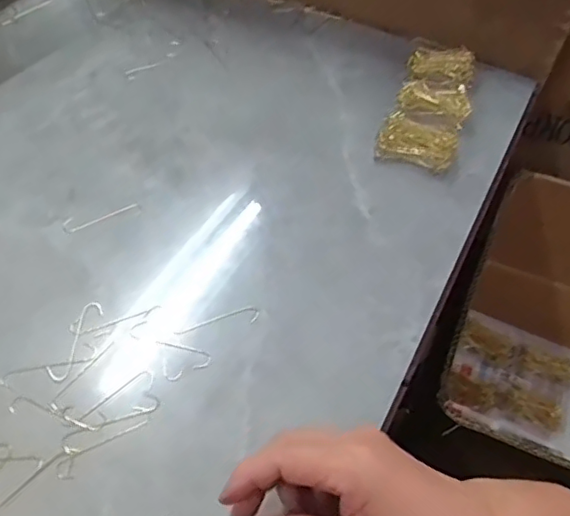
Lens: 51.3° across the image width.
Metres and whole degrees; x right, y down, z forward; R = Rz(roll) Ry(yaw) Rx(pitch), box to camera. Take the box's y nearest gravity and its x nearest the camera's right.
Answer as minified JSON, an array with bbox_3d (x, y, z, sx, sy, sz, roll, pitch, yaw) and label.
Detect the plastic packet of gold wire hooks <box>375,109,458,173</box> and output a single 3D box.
[{"bbox_3d":[0.127,-0.113,0.566,0.072,0.020,0.054,23,53,15],"label":"plastic packet of gold wire hooks"}]

